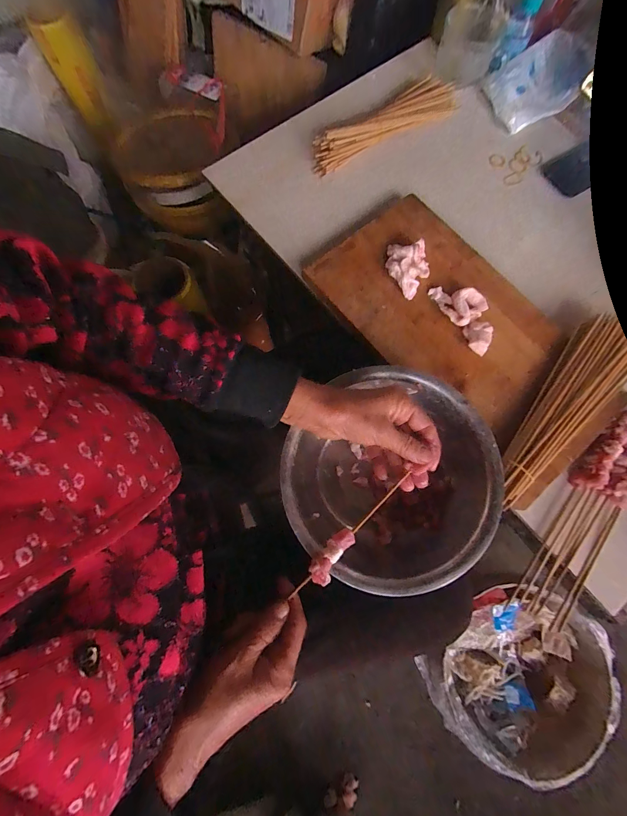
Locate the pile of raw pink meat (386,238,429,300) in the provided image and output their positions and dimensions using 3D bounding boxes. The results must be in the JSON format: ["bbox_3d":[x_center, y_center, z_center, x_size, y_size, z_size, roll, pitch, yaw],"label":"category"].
[{"bbox_3d":[0.125,-0.183,0.428,0.055,0.023,0.071,3,75,0],"label":"pile of raw pink meat"}]

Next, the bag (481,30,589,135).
[{"bbox_3d":[0.351,-0.509,0.515,0.125,0.059,0.101,-23,77,-7],"label":"bag"}]

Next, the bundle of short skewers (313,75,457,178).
[{"bbox_3d":[0.114,-0.434,0.501,0.259,0.029,0.059,-36,79,-10],"label":"bundle of short skewers"}]

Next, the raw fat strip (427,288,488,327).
[{"bbox_3d":[0.190,-0.140,0.424,0.051,0.012,0.063,-33,78,-9],"label":"raw fat strip"}]

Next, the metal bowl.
[{"bbox_3d":[0.084,0.081,0.375,0.219,0.090,0.211,0,75,-1],"label":"metal bowl"}]

